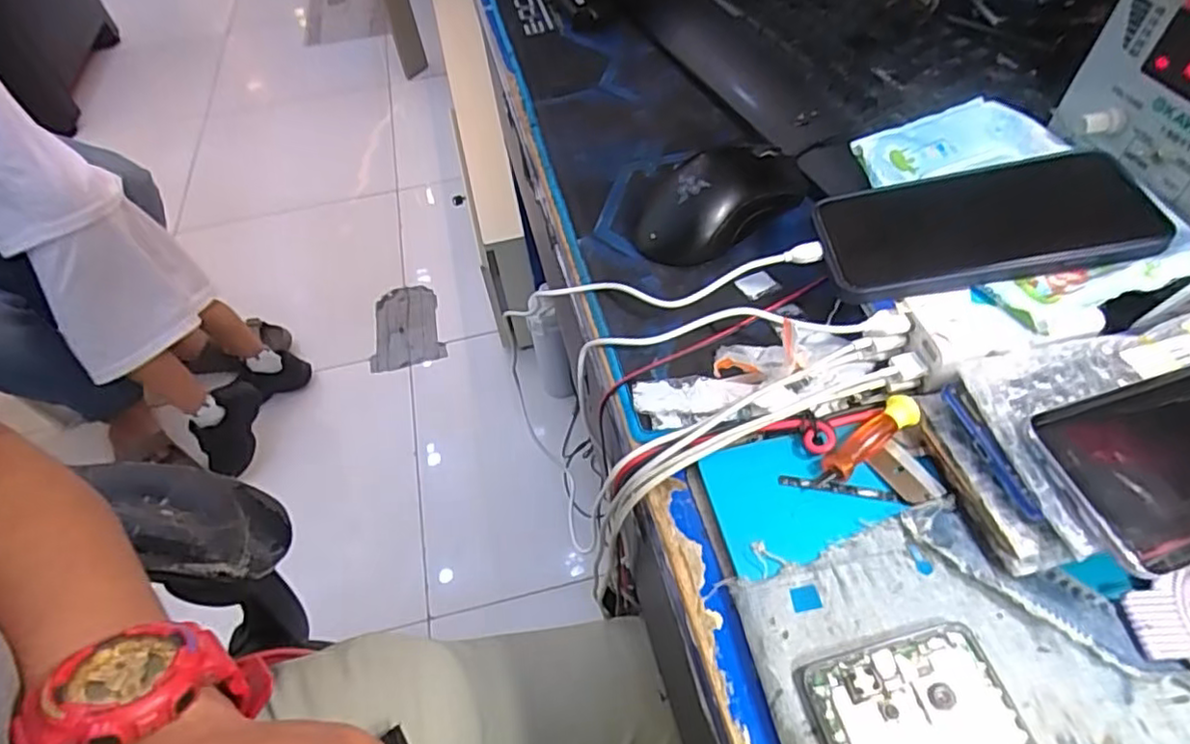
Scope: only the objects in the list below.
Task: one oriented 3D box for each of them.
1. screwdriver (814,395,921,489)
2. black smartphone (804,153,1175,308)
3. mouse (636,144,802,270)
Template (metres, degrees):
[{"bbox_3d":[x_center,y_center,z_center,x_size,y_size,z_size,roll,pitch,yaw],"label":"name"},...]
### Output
[{"bbox_3d":[0.132,0.035,0.317,0.062,0.017,0.014,-32,57,-19],"label":"screwdriver"},{"bbox_3d":[0.205,-0.081,0.350,0.157,0.013,0.081,-9,50,8],"label":"black smartphone"},{"bbox_3d":[0.082,-0.117,0.430,0.114,0.035,0.063,-28,55,-16],"label":"mouse"}]

